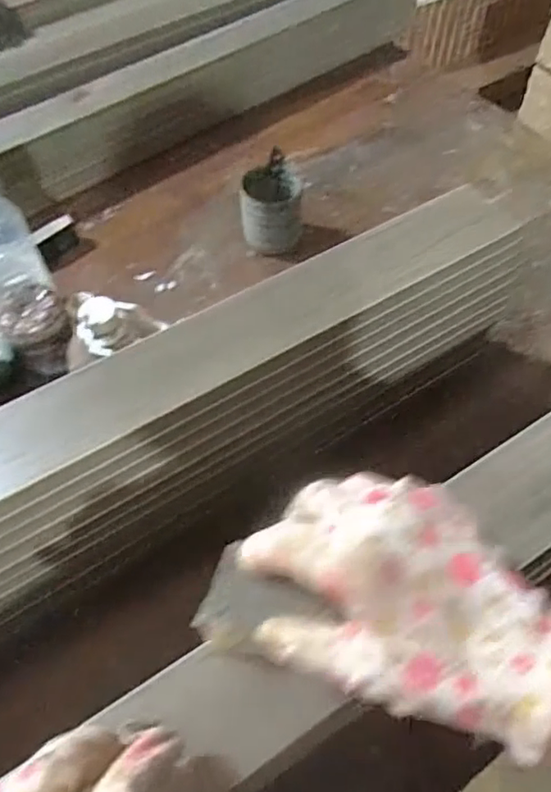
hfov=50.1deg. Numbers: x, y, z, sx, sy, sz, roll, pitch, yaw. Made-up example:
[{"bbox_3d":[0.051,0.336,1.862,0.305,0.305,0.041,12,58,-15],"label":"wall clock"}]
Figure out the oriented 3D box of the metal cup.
[{"bbox_3d":[-0.005,-0.228,0.708,0.072,0.094,0.072,0,57,1],"label":"metal cup"}]

